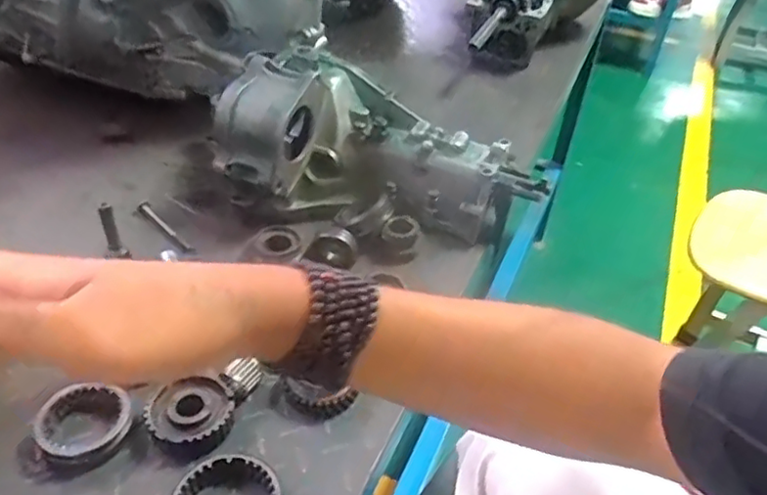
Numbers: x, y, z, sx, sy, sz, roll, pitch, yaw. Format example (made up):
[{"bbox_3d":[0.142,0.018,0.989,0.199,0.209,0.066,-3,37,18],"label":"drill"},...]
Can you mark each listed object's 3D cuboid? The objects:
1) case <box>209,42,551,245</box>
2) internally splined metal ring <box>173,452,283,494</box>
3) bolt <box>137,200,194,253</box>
[{"bbox_3d":[-0.009,-0.109,0.741,0.359,0.129,0.153,19,40,-3],"label":"case"},{"bbox_3d":[-0.113,0.188,0.456,0.078,0.023,0.080,2,39,-2],"label":"internally splined metal ring"},{"bbox_3d":[-0.254,-0.027,0.723,0.018,0.011,0.124,-30,50,-34],"label":"bolt"}]

